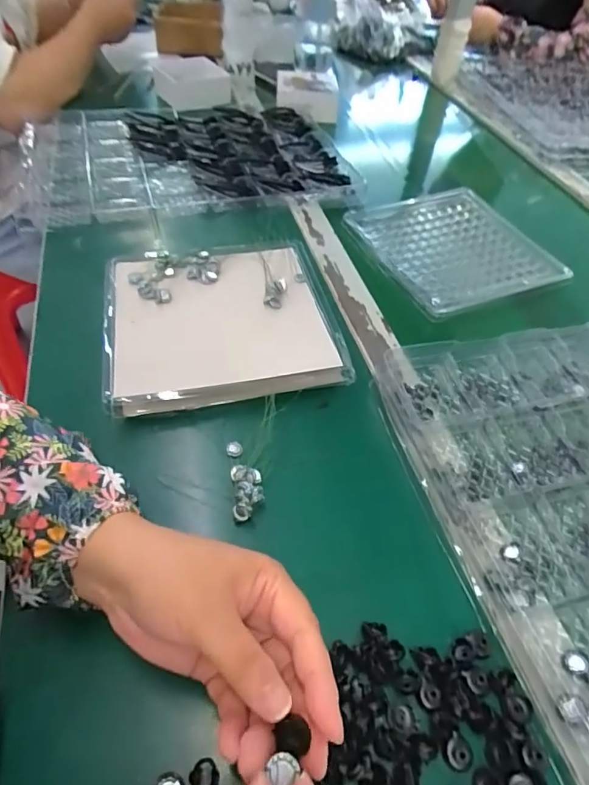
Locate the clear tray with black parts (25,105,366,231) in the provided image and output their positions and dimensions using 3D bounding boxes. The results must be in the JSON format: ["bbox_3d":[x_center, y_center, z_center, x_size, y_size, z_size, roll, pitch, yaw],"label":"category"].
[{"bbox_3d":[-0.147,-0.349,0.692,0.436,0.025,0.325,-11,50,-14],"label":"clear tray with black parts"}]

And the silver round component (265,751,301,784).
[{"bbox_3d":[-0.004,0.142,0.178,0.011,0.004,0.011,2,48,-3],"label":"silver round component"}]

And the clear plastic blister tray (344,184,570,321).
[{"bbox_3d":[0.197,-0.189,0.602,0.212,0.016,0.226,-16,52,-18],"label":"clear plastic blister tray"}]

